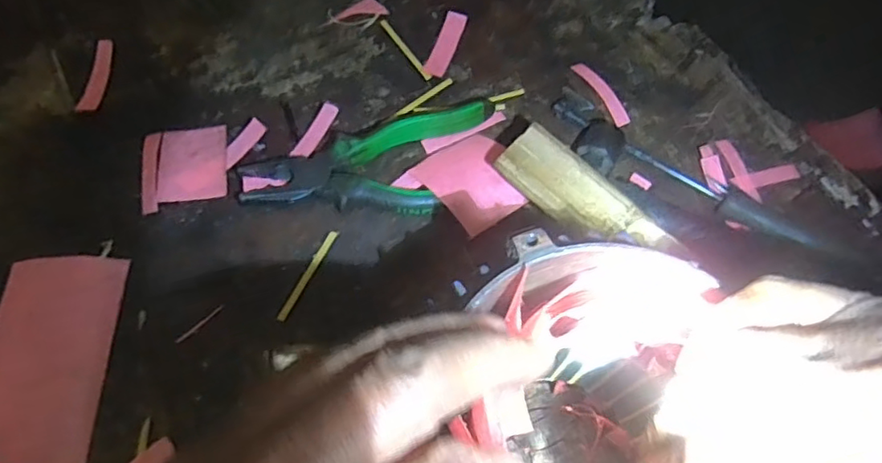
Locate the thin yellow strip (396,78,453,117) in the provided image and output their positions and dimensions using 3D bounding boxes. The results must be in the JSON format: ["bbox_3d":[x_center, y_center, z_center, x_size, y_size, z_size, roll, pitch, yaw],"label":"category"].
[{"bbox_3d":[-0.012,-0.110,0.485,0.007,0.004,0.059,42,66,18],"label":"thin yellow strip"}]

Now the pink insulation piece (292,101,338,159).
[{"bbox_3d":[-0.093,-0.076,0.447,0.013,0.004,0.049,28,76,11],"label":"pink insulation piece"}]

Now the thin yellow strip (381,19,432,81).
[{"bbox_3d":[-0.029,-0.155,0.504,0.006,0.004,0.077,-28,66,-18],"label":"thin yellow strip"}]

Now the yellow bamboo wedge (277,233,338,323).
[{"bbox_3d":[-0.089,0.028,0.397,0.007,0.004,0.073,23,61,8],"label":"yellow bamboo wedge"}]

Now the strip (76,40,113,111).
[{"bbox_3d":[-0.268,-0.122,0.463,0.015,0.008,0.068,3,60,-3],"label":"strip"}]

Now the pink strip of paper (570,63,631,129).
[{"bbox_3d":[0.134,-0.116,0.489,0.013,0.008,0.069,-23,65,-16],"label":"pink strip of paper"}]

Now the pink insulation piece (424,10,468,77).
[{"bbox_3d":[0.003,-0.161,0.505,0.019,0.009,0.070,18,61,6],"label":"pink insulation piece"}]

